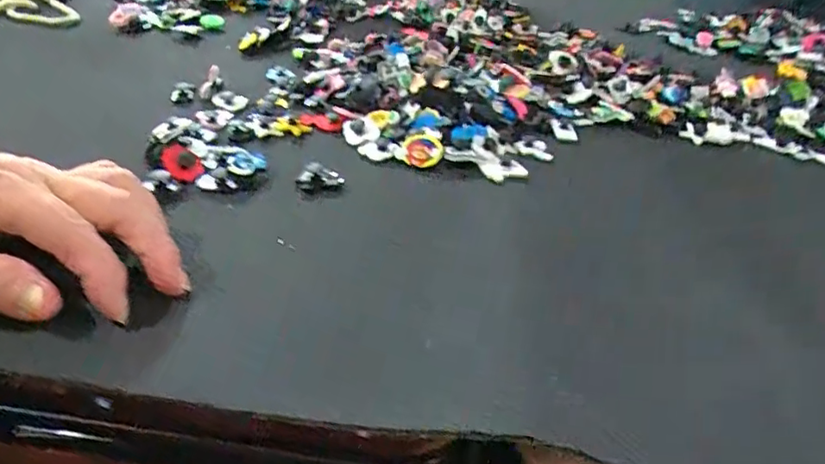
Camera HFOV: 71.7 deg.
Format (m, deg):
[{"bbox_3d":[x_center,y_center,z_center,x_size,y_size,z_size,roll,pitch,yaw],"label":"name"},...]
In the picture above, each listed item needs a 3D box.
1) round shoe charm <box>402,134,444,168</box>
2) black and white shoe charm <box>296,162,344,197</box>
[{"bbox_3d":[0.007,-0.056,0.391,0.027,0.010,0.029,5,37,2],"label":"round shoe charm"},{"bbox_3d":[-0.057,-0.033,0.361,0.027,0.006,0.031,10,37,8],"label":"black and white shoe charm"}]

